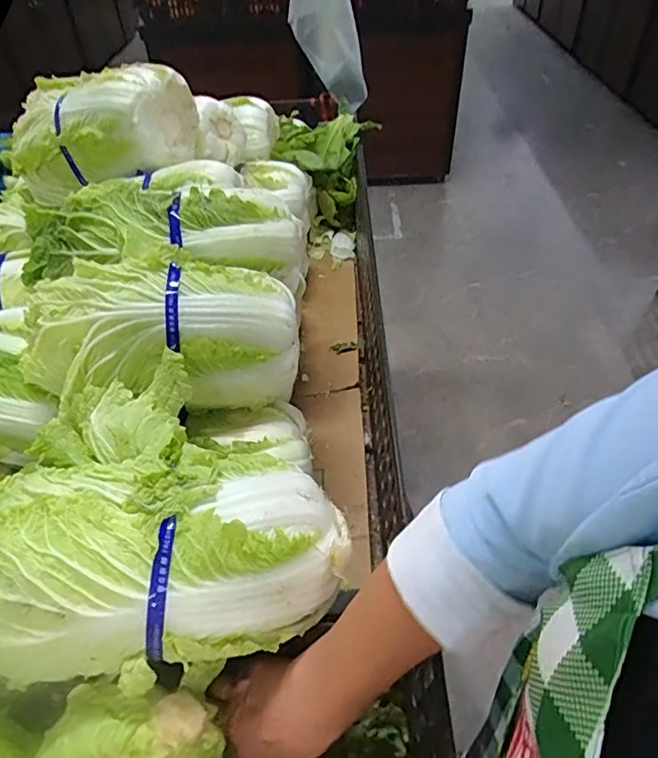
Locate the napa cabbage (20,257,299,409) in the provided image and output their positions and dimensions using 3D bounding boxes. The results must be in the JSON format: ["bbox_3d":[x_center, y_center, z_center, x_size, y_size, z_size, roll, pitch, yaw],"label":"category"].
[{"bbox_3d":[-0.176,-0.051,0.552,0.280,0.126,0.153,-5,45,-2],"label":"napa cabbage"}]

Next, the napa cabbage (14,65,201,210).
[{"bbox_3d":[-0.373,-0.399,0.841,0.287,0.153,0.142,1,45,4],"label":"napa cabbage"}]

